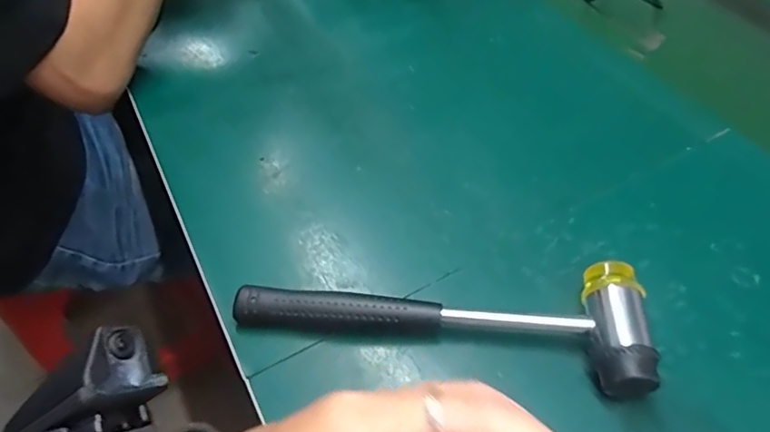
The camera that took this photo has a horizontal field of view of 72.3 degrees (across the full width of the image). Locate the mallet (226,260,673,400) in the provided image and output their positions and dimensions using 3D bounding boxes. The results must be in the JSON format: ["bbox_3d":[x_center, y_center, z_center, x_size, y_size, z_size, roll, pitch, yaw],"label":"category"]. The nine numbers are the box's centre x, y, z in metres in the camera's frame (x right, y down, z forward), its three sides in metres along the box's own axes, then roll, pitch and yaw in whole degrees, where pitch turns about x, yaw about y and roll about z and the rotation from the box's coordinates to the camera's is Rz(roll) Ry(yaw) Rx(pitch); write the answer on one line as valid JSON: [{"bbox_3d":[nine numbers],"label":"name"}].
[{"bbox_3d":[0.033,0.055,0.337,0.253,0.035,0.074,8,52,8],"label":"mallet"}]

